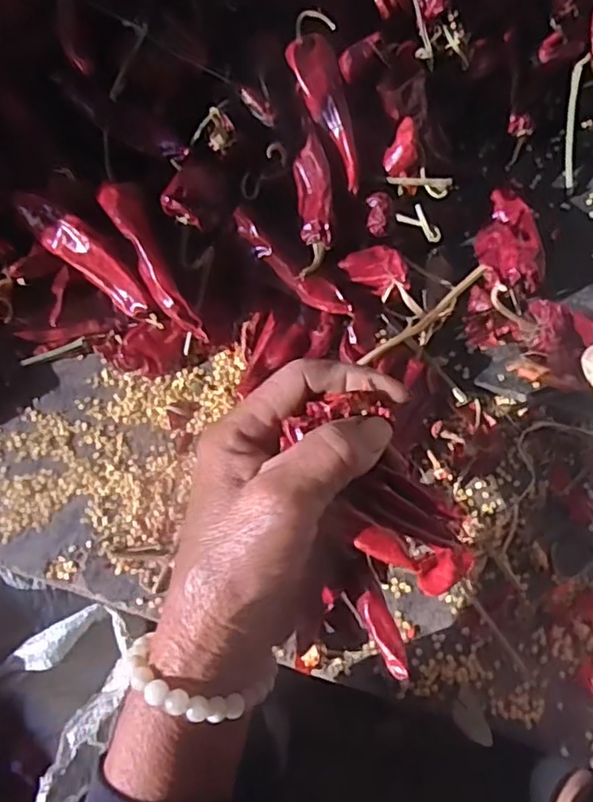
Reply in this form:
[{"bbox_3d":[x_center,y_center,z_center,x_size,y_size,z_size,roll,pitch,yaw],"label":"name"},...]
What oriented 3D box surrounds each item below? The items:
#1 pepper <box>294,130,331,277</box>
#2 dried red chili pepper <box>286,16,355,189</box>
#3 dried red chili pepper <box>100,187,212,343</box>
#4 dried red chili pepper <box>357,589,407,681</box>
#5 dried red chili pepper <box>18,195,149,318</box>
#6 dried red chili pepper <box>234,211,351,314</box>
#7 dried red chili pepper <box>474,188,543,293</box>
[{"bbox_3d":[0.011,-0.114,0.369,0.020,0.019,0.083,-3,83,-1],"label":"pepper"},{"bbox_3d":[0.020,-0.183,0.378,0.034,0.016,0.115,-17,87,-7],"label":"dried red chili pepper"},{"bbox_3d":[-0.079,-0.076,0.349,0.018,0.023,0.100,-28,88,-11],"label":"dried red chili pepper"},{"bbox_3d":[0.034,0.089,0.238,0.011,0.007,0.032,-22,70,-9],"label":"dried red chili pepper"},{"bbox_3d":[-0.122,-0.083,0.359,0.090,0.019,0.018,43,73,-5],"label":"dried red chili pepper"},{"bbox_3d":[-0.003,-0.077,0.363,0.085,0.009,0.014,42,73,-1],"label":"dried red chili pepper"},{"bbox_3d":[0.134,-0.105,0.396,0.035,0.017,0.071,0,68,0],"label":"dried red chili pepper"}]

